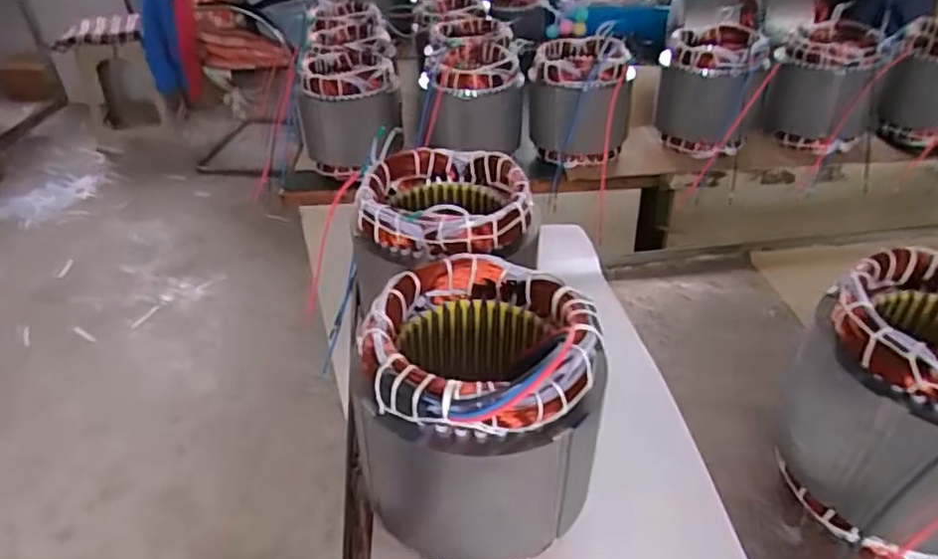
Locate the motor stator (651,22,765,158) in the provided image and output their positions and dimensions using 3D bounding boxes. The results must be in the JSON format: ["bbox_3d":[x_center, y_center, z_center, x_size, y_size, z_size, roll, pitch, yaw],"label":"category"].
[{"bbox_3d":[0.373,-0.297,1.024,0.150,0.154,0.156,9,37,13],"label":"motor stator"}]

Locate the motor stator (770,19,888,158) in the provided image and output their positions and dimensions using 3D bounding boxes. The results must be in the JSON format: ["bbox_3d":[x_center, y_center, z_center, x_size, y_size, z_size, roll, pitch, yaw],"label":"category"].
[{"bbox_3d":[0.560,-0.308,1.033,0.134,0.153,0.150,13,40,23],"label":"motor stator"}]

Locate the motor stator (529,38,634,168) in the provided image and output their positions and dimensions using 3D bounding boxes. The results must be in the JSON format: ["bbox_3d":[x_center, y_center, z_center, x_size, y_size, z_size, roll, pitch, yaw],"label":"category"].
[{"bbox_3d":[0.179,-0.289,1.038,0.151,0.160,0.150,6,36,9],"label":"motor stator"}]

